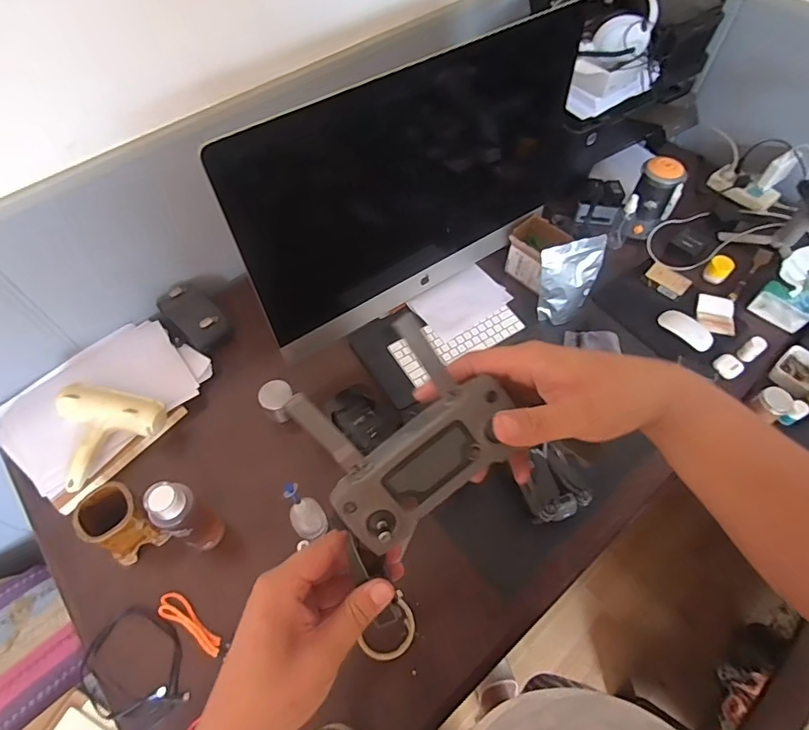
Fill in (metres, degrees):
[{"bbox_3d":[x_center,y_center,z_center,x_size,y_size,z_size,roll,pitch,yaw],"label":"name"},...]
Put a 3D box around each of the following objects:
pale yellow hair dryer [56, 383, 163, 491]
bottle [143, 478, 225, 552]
[{"bbox_3d":[-0.554,0.092,0.881,0.189,0.065,0.165,-37,65,-20],"label":"pale yellow hair dryer"},{"bbox_3d":[-0.343,0.241,0.773,0.056,0.209,0.061,0,58,0],"label":"bottle"}]

